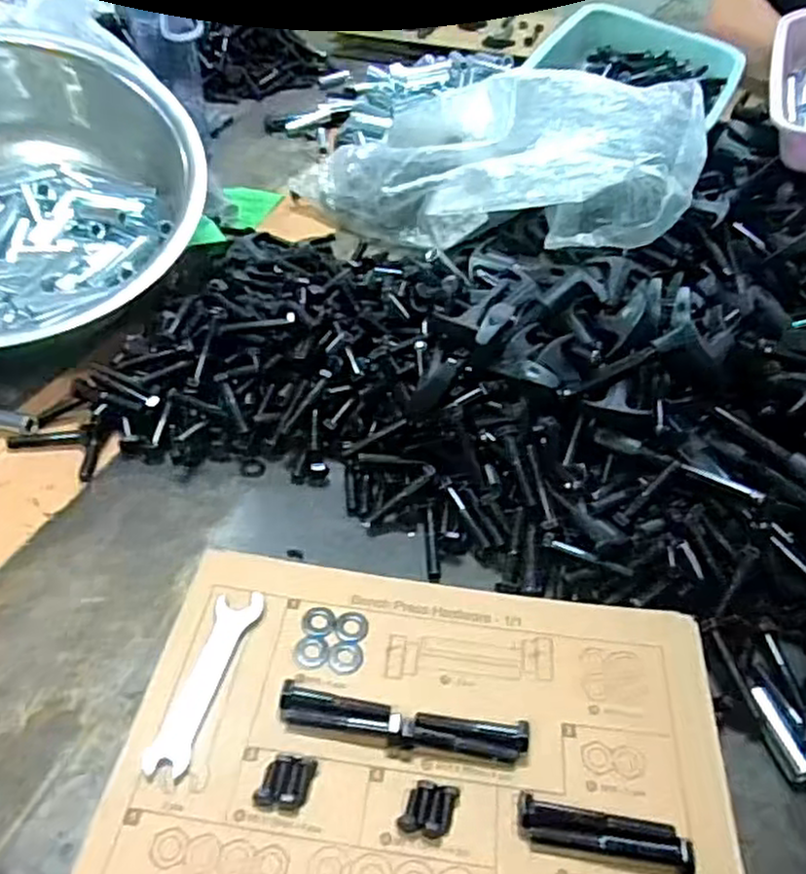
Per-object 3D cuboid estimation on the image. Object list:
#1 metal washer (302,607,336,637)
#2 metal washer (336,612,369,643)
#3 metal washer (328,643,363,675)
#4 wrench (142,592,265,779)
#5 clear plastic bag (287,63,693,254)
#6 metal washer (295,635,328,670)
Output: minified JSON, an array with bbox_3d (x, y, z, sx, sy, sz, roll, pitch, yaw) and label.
[{"bbox_3d":[-0.050,0.110,0.431,0.020,0.004,0.020,2,44,-2],"label":"metal washer"},{"bbox_3d":[-0.031,0.113,0.431,0.019,0.004,0.020,2,44,-2],"label":"metal washer"},{"bbox_3d":[-0.033,0.127,0.415,0.020,0.004,0.020,2,44,-2],"label":"metal washer"},{"bbox_3d":[-0.108,0.132,0.400,0.025,0.004,0.110,11,44,7],"label":"wrench"},{"bbox_3d":[0.115,-0.301,0.788,0.391,0.143,0.158,0,42,15],"label":"clear plastic bag"},{"bbox_3d":[-0.053,0.124,0.416,0.020,0.004,0.021,2,44,-2],"label":"metal washer"}]

